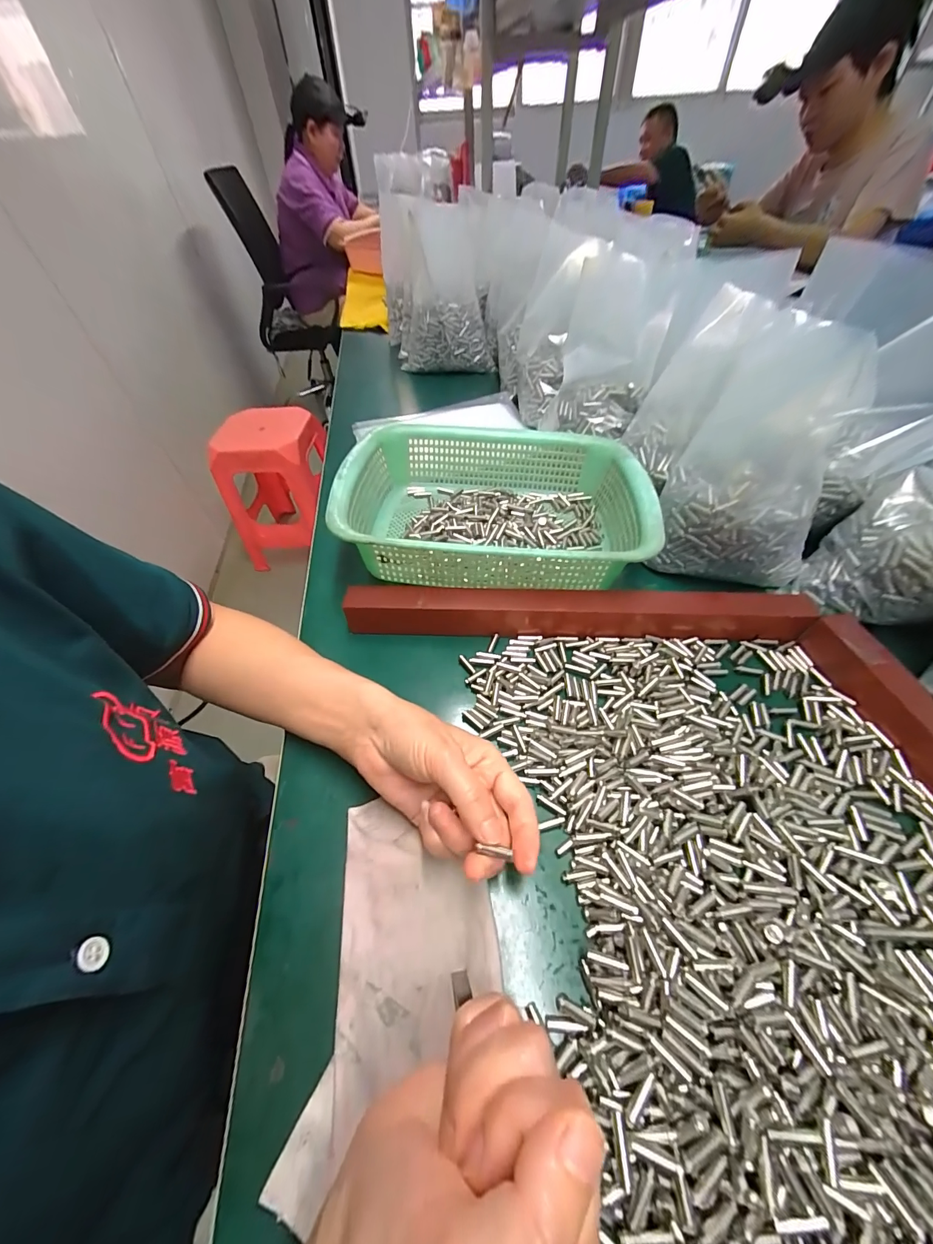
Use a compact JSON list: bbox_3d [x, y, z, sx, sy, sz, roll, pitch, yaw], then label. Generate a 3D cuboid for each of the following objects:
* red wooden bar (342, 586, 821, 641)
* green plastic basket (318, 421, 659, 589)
[{"bbox_3d":[0.090,-0.009,0.350,0.388,0.038,0.027,1,50,3],"label":"red wooden bar"},{"bbox_3d":[0.029,-0.123,0.418,0.289,0.085,0.224,2,50,3],"label":"green plastic basket"}]

